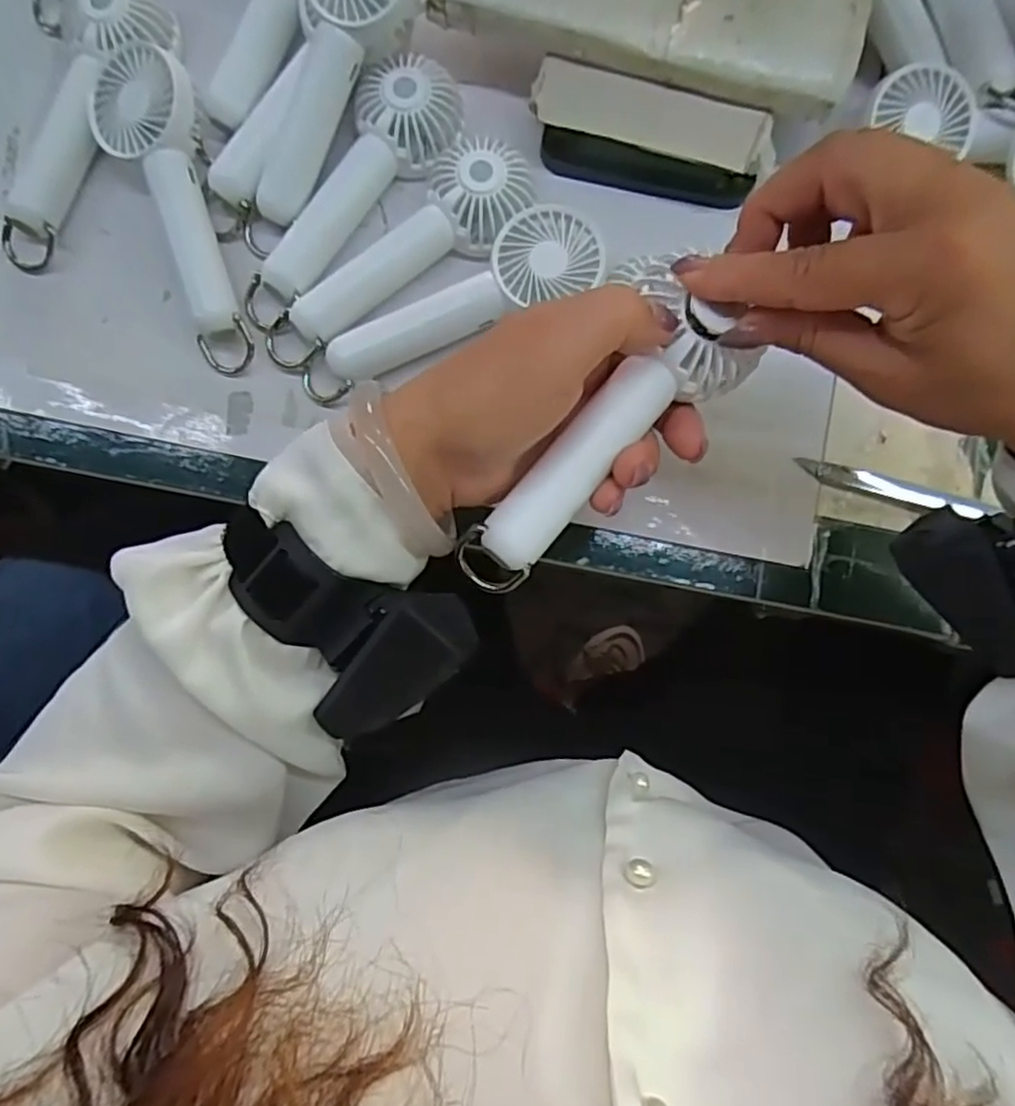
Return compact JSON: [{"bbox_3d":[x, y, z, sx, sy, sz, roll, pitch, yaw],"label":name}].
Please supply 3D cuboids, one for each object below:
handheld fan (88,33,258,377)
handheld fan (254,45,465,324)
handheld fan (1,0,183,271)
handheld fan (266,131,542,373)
[{"bbox_3d":[-0.165,-0.180,0.359,0.057,0.042,0.170,-25,86,-5],"label":"handheld fan"},{"bbox_3d":[-0.081,-0.187,0.365,0.051,0.030,0.158,31,85,3],"label":"handheld fan"},{"bbox_3d":[-0.226,-0.230,0.367,0.047,0.030,0.163,26,85,2],"label":"handheld fan"},{"bbox_3d":[-0.055,-0.152,0.362,0.053,0.027,0.161,44,86,4],"label":"handheld fan"}]

